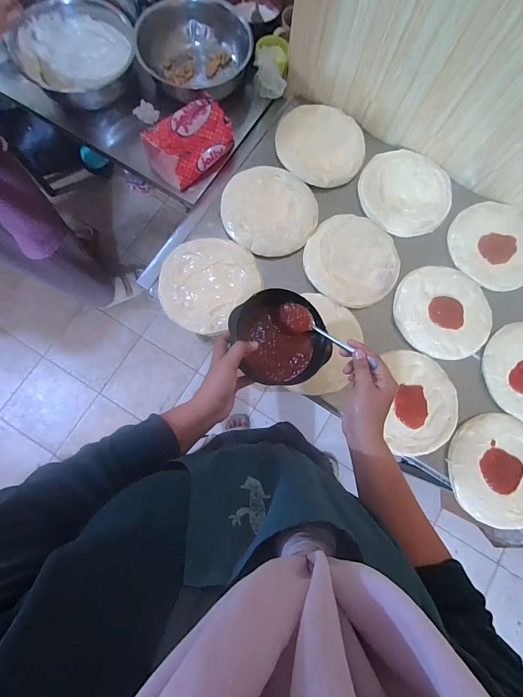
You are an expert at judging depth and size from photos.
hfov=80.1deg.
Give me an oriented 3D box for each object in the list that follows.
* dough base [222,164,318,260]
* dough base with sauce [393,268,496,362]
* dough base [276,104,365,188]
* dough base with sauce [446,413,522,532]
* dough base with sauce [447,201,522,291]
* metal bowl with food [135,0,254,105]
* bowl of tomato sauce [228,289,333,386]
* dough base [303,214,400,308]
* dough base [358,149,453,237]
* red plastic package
[{"bbox_3d":[0.018,-0.297,0.663,0.195,0.016,0.201,1,80,-7],"label":"dough base"},{"bbox_3d":[0.378,-0.076,0.643,0.196,0.011,0.189,7,78,0],"label":"dough base with sauce"},{"bbox_3d":[0.132,-0.453,0.688,0.193,0.023,0.173,7,78,0],"label":"dough base"},{"bbox_3d":[0.459,0.234,0.592,0.204,0.030,0.204,0,82,-3],"label":"dough base with sauce"},{"bbox_3d":[0.512,-0.229,0.675,0.197,0.022,0.194,0,78,-1],"label":"dough base with sauce"},{"bbox_3d":[-0.151,-0.699,0.737,0.249,0.120,0.212,31,79,5],"label":"metal bowl with food"},{"bbox_3d":[0.031,-0.016,0.462,0.140,0.072,0.139,0,78,-1],"label":"bowl of tomato sauce"},{"bbox_3d":[0.192,-0.187,0.652,0.193,0.013,0.193,0,78,-1],"label":"dough base"},{"bbox_3d":[0.321,-0.350,0.694,0.199,0.019,0.197,0,78,-1],"label":"dough base"},{"bbox_3d":[-0.147,-0.449,0.675,0.188,0.097,0.097,-41,82,-9],"label":"red plastic package"}]

